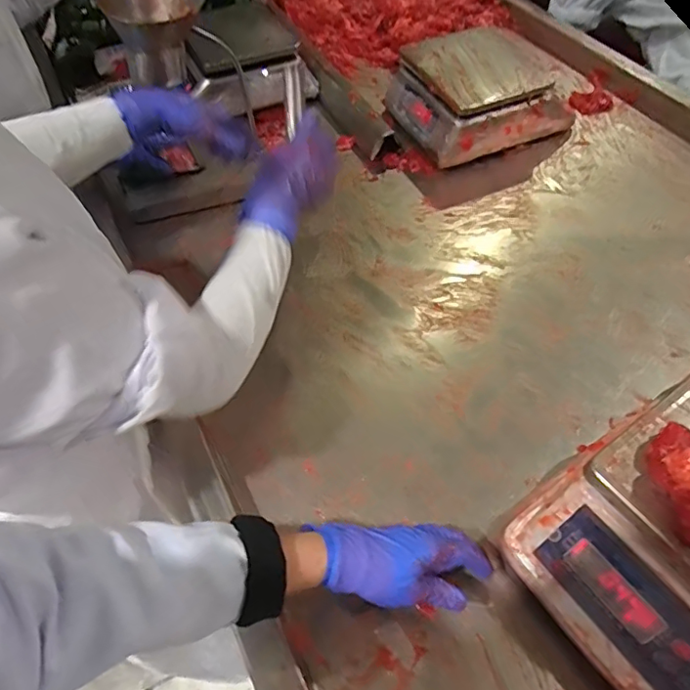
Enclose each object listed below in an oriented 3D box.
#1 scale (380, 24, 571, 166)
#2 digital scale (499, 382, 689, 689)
[{"bbox_3d":[0.232,-0.448,0.986,0.253,0.121,0.234,-26,56,-16],"label":"scale"},{"bbox_3d":[0.303,0.172,0.480,0.241,0.115,0.225,-31,58,-19],"label":"digital scale"}]

